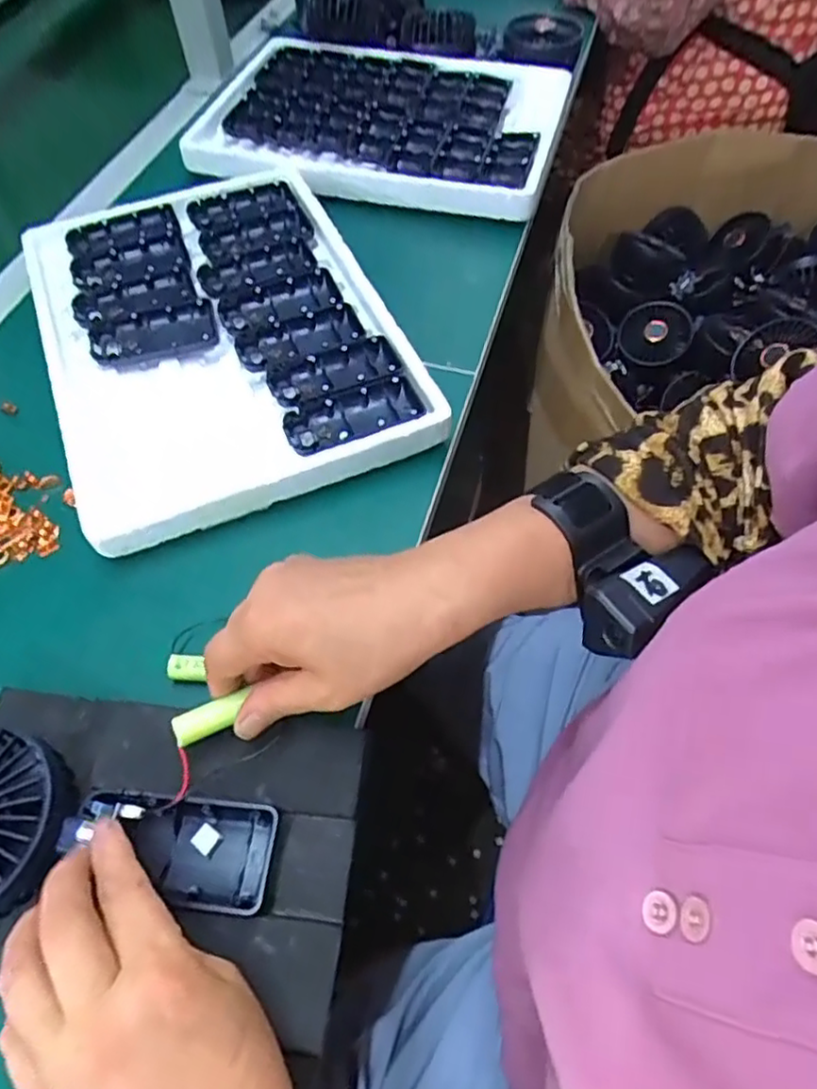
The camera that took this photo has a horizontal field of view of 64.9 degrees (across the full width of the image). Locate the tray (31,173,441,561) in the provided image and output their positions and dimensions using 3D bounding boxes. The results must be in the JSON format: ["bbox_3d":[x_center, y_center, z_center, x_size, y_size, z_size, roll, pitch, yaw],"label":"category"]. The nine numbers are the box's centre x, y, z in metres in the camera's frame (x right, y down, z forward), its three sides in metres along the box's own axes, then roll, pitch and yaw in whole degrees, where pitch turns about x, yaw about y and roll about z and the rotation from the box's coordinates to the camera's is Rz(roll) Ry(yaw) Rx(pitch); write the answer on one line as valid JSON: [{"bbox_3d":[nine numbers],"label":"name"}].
[{"bbox_3d":[-0.151,-0.170,0.504,0.251,0.036,0.343,-22,60,-11],"label":"tray"}]

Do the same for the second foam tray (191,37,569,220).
[{"bbox_3d":[-0.028,-0.423,0.632,0.334,0.028,0.218,14,61,7],"label":"second foam tray"}]

